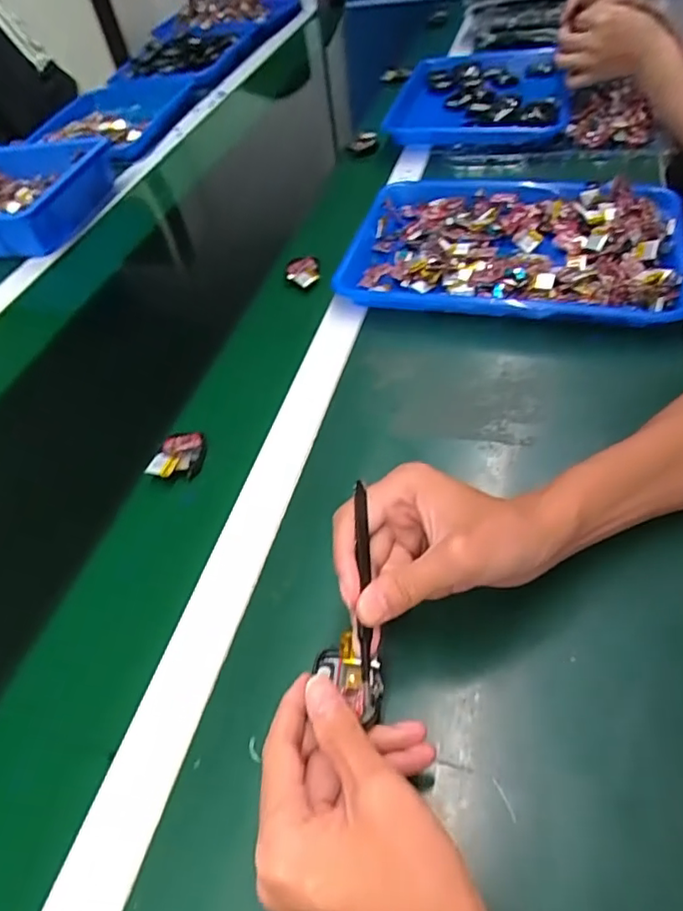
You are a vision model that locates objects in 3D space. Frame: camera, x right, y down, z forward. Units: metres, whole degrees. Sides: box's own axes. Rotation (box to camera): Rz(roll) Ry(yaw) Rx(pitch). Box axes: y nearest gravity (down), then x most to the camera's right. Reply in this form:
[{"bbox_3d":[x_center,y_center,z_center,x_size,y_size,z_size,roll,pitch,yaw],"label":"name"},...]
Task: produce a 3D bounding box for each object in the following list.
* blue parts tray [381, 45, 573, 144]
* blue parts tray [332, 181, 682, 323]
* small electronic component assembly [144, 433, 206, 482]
[{"bbox_3d":[0.227,-0.580,0.938,0.257,0.031,0.380,7,50,17],"label":"blue parts tray"},{"bbox_3d":[0.179,-0.220,0.639,0.340,0.043,0.248,7,50,17],"label":"blue parts tray"},{"bbox_3d":[-0.136,-0.003,0.497,0.039,0.012,0.051,4,48,9],"label":"small electronic component assembly"}]

